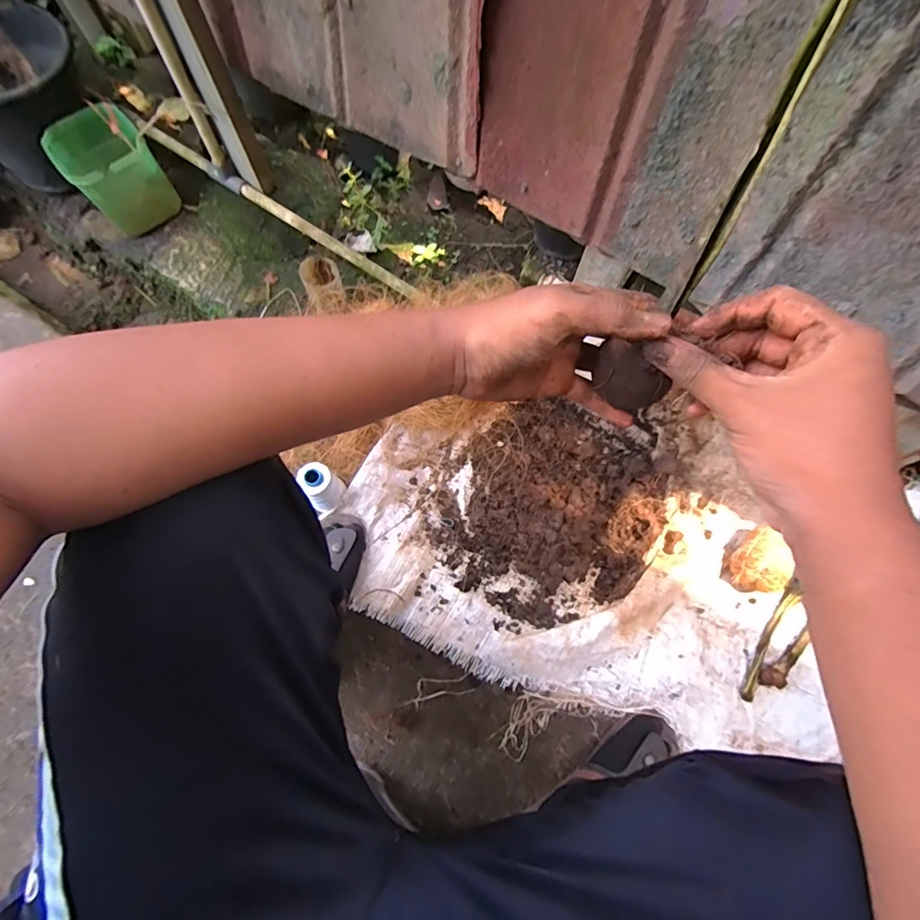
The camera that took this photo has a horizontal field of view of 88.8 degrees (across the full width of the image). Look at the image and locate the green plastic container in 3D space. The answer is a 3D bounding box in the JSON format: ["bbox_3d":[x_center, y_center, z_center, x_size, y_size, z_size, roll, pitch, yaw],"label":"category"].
[{"bbox_3d":[-0.653,-0.546,0.897,0.149,0.209,0.107,-31,73,-10],"label":"green plastic container"}]

